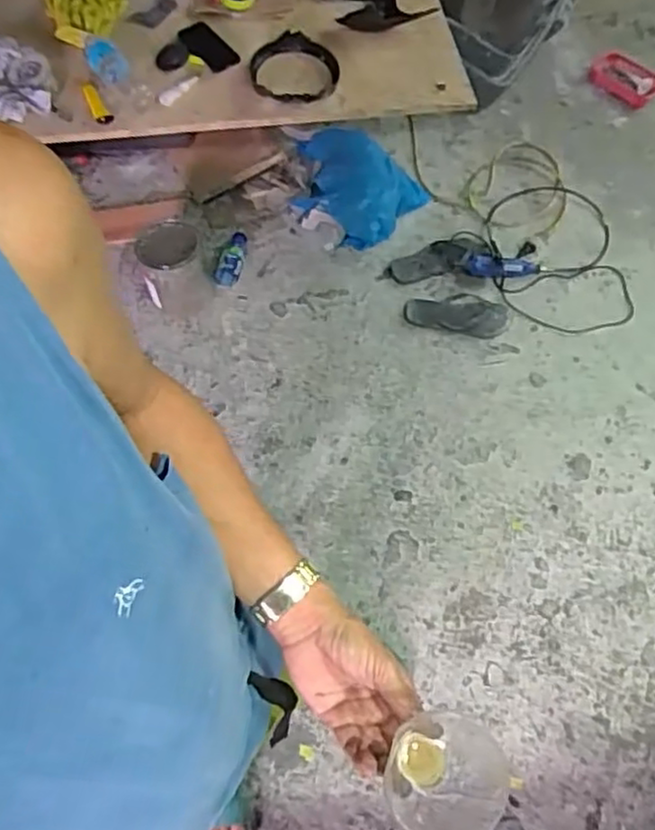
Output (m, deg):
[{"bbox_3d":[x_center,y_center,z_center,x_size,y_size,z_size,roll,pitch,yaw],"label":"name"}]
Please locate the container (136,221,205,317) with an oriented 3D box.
[{"bbox_3d":[-0.383,-0.360,1.735,0.153,0.199,0.181,-10,63,-7],"label":"container"}]

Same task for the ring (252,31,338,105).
[{"bbox_3d":[-0.071,-0.832,1.641,0.202,0.032,0.241,13,63,5],"label":"ring"}]

